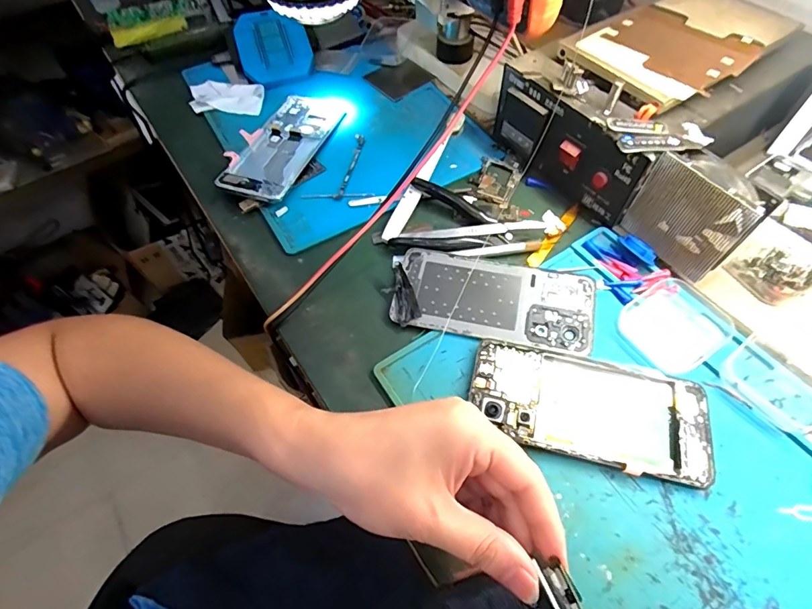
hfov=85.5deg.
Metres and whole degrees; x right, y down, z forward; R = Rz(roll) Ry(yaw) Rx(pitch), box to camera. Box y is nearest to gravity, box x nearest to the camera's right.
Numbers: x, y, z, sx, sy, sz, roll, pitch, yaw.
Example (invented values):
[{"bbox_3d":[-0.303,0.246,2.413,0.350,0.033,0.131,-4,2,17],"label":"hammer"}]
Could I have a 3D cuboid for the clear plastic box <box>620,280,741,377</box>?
[{"bbox_3d":[0.205,0.013,0.333,0.076,0.015,0.063,-33,62,-16],"label":"clear plastic box"}]

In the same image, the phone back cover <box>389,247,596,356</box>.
[{"bbox_3d":[0.070,-0.005,0.357,0.158,0.009,0.075,10,59,9],"label":"phone back cover"}]

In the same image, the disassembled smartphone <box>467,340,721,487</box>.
[{"bbox_3d":[0.126,0.071,0.307,0.157,0.008,0.075,12,60,11],"label":"disassembled smartphone"}]

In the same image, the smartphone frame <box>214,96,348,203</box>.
[{"bbox_3d":[-0.127,-0.175,0.474,0.070,0.015,0.169,16,60,13],"label":"smartphone frame"}]

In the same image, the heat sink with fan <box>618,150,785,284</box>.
[{"bbox_3d":[0.227,-0.072,0.350,0.029,0.084,0.081,-34,62,-17],"label":"heat sink with fan"}]

